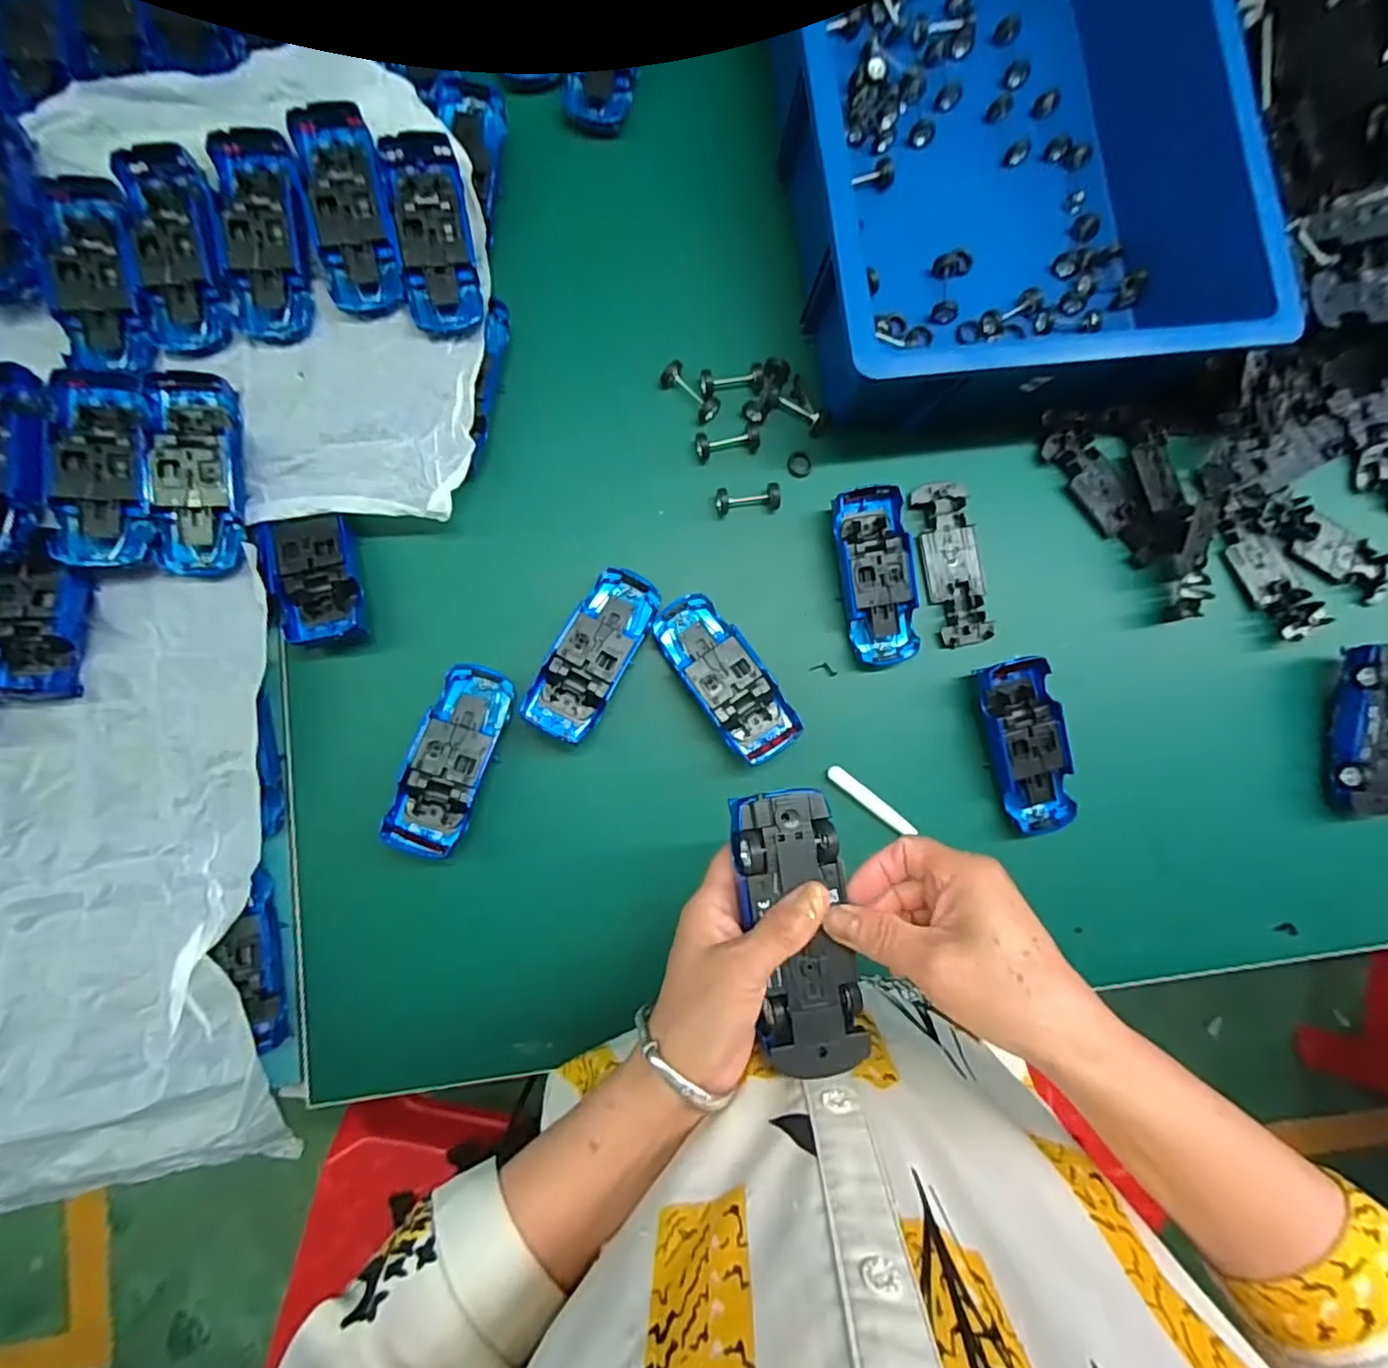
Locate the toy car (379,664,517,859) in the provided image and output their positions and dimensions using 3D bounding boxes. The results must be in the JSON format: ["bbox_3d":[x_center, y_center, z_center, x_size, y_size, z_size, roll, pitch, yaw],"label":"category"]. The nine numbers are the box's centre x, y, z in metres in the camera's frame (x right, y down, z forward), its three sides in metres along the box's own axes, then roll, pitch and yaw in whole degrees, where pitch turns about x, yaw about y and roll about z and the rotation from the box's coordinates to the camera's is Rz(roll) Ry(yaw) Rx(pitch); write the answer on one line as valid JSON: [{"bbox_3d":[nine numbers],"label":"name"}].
[{"bbox_3d":[-0.166,0.053,0.453,0.051,0.049,0.128,17,82,-4],"label":"toy car"}]

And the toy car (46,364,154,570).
[{"bbox_3d":[-0.381,-0.144,0.415,0.056,0.027,0.135,-10,84,-7],"label":"toy car"}]

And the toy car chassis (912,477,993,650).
[{"bbox_3d":[0.201,-0.093,0.495,0.044,0.012,0.126,-9,84,-7],"label":"toy car chassis"}]

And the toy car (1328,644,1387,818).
[{"bbox_3d":[0.527,0.037,0.497,0.054,0.035,0.130,7,82,-5],"label":"toy car"}]

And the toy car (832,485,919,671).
[{"bbox_3d":[0.135,-0.080,0.477,0.052,0.027,0.128,-9,84,-7],"label":"toy car"}]

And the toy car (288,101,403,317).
[{"bbox_3d":[-0.246,-0.340,0.458,0.054,0.025,0.138,-12,86,-7],"label":"toy car"}]

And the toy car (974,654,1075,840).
[{"bbox_3d":[0.244,0.046,0.473,0.054,0.026,0.125,-13,85,-8],"label":"toy car"}]

